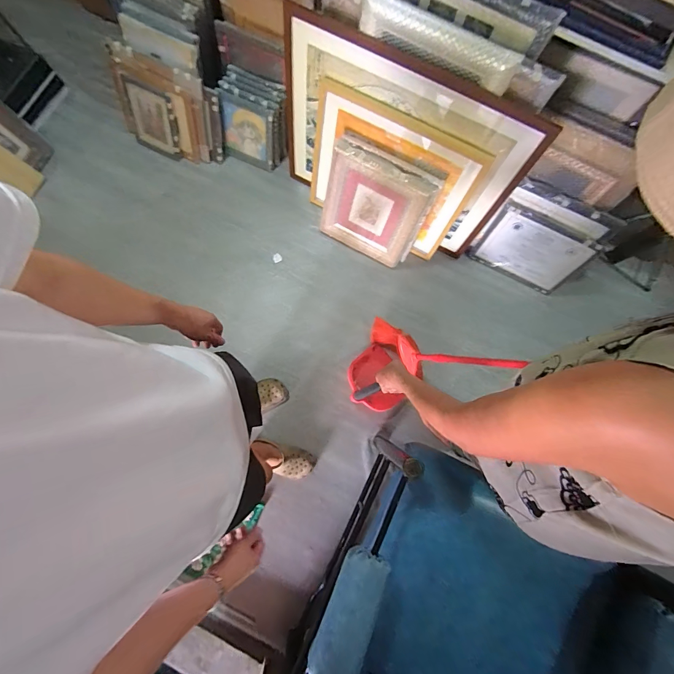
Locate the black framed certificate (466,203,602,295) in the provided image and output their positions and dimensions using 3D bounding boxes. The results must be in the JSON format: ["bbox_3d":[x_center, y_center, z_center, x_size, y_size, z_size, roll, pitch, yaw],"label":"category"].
[{"bbox_3d":[0.751,-0.329,1.361,0.375,0.267,0.032,31,52,2],"label":"black framed certificate"}]

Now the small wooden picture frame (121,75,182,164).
[{"bbox_3d":[-0.754,-0.877,1.419,0.226,0.258,0.028,22,52,7],"label":"small wooden picture frame"}]

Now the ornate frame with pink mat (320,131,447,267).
[{"bbox_3d":[0.144,-0.491,1.305,0.374,0.394,0.093,26,60,1],"label":"ornate frame with pink mat"}]

